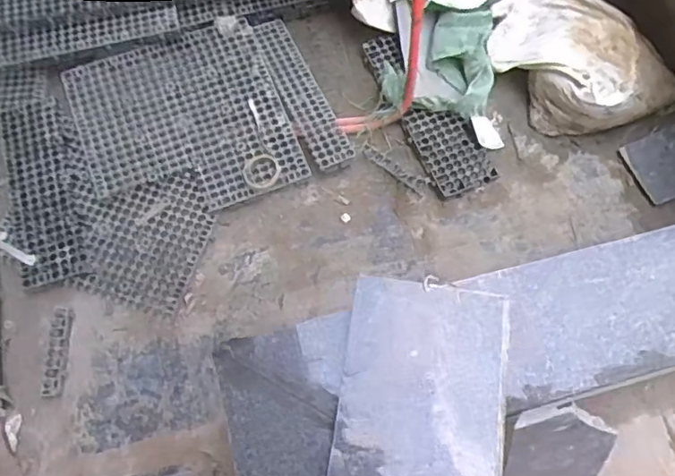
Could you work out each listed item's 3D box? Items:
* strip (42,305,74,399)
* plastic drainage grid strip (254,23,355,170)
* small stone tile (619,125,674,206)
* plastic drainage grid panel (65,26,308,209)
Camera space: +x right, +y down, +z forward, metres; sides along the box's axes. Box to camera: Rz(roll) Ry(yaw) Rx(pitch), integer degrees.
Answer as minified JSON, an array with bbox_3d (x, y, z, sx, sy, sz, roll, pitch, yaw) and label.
[{"bbox_3d":[-0.615,0.253,1.291,0.043,0.022,0.194,0,69,4],"label":"strip"},{"bbox_3d":[-0.095,-0.385,1.529,0.100,0.033,0.459,-24,69,-5],"label":"plastic drainage grid strip"},{"bbox_3d":[0.832,-0.188,1.468,0.182,0.025,0.174,-21,69,-4],"label":"small stone tile"},{"bbox_3d":[-0.382,-0.282,1.463,0.487,0.060,0.467,-21,77,-6],"label":"plastic drainage grid panel"}]

